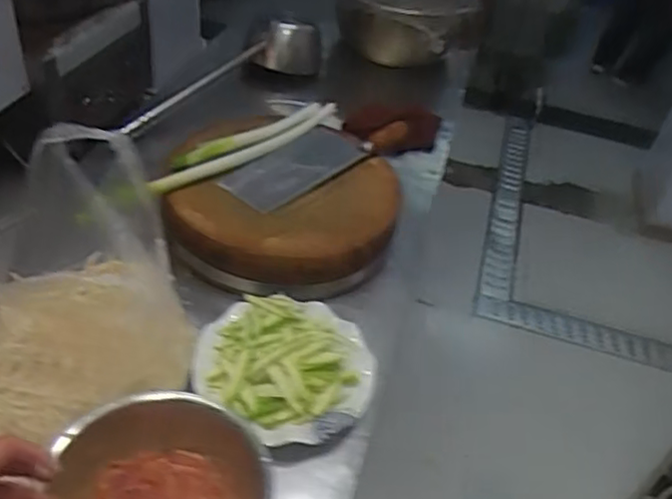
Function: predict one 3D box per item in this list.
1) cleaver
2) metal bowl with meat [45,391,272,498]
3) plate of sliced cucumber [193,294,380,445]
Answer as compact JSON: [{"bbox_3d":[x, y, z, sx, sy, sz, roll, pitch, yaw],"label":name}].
[{"bbox_3d":[-0.027,-0.152,1.090,0.124,0.031,0.349,29,45,28],"label":"cleaver"},{"bbox_3d":[-0.181,0.249,0.651,0.219,0.085,0.215,2,39,-2],"label":"metal bowl with meat"},{"bbox_3d":[-0.065,0.135,0.827,0.219,0.059,0.207,2,39,-2],"label":"plate of sliced cucumber"}]

